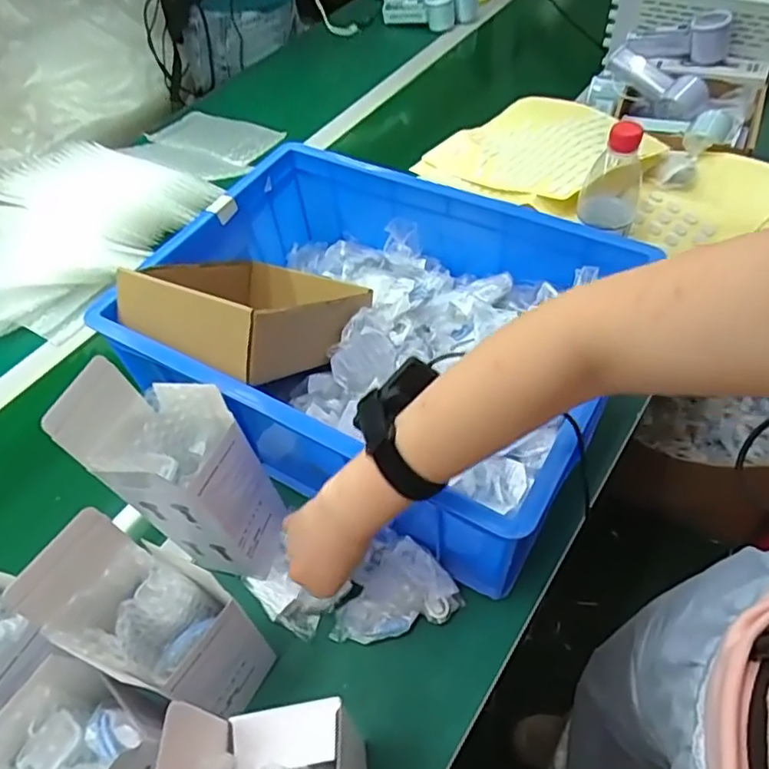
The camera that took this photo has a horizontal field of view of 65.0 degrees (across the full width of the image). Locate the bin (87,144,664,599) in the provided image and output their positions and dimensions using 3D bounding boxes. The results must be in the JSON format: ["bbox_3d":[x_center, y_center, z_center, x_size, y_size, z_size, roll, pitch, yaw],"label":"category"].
[{"bbox_3d":[-0.011,-0.057,0.652,0.460,0.155,0.344,21,58,19],"label":"bin"}]

